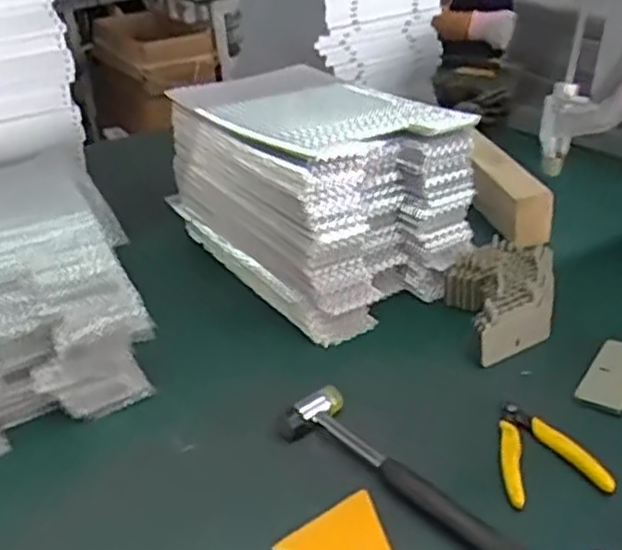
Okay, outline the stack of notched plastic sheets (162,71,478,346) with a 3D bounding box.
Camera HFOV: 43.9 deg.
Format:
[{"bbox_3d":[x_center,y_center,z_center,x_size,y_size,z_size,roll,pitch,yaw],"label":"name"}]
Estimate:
[{"bbox_3d":[0.007,-0.104,0.905,0.227,0.188,0.334,-21,33,-26],"label":"stack of notched plastic sheets"}]

